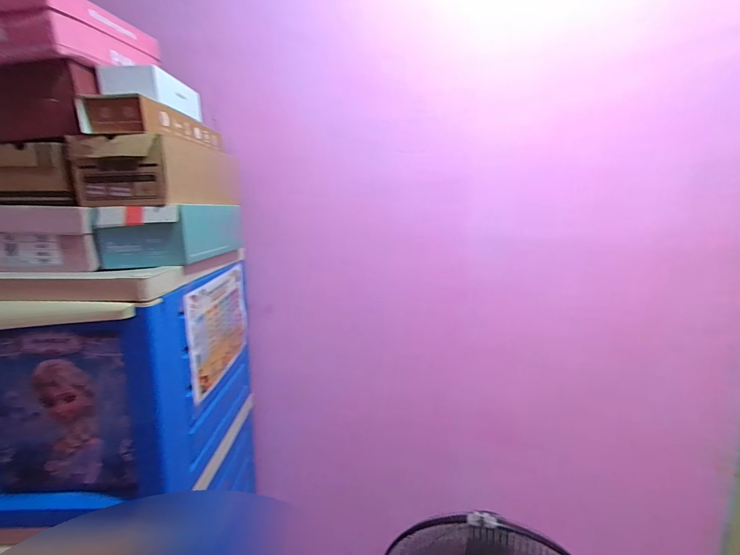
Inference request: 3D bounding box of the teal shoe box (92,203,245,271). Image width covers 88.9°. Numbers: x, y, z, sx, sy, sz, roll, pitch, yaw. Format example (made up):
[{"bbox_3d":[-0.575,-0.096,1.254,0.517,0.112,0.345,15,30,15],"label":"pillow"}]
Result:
[{"bbox_3d":[-0.381,-0.092,0.765,0.147,0.101,0.326,0,10,-1],"label":"teal shoe box"}]

